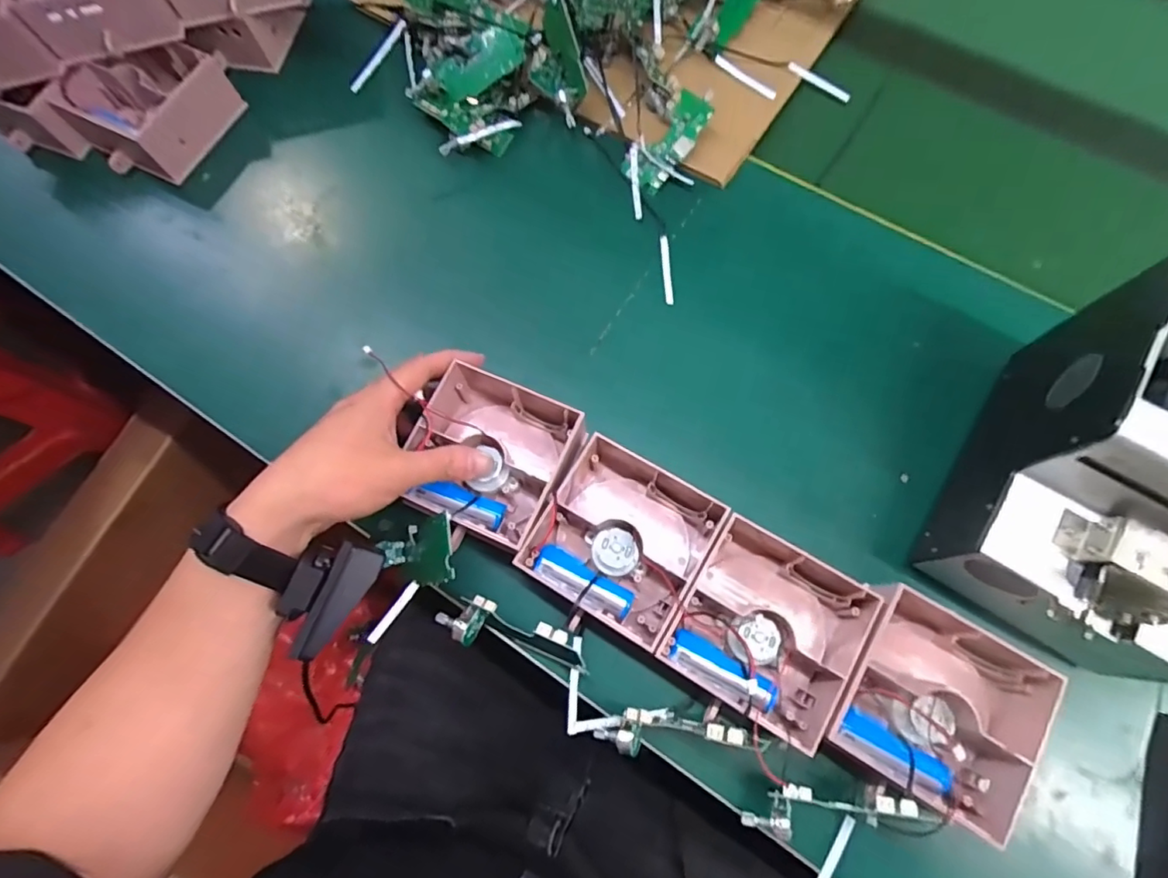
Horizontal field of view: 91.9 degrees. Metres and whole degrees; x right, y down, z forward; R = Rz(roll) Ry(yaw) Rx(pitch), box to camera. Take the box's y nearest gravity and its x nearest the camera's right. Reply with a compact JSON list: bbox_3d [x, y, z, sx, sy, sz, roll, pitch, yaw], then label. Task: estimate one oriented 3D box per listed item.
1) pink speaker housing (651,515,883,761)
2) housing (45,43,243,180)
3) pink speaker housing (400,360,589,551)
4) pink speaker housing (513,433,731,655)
[{"bbox_3d":[0.115,0.116,0.351,0.105,0.039,0.105,31,75,11],"label":"pink speaker housing"},{"bbox_3d":[-0.377,-0.297,0.502,0.097,0.055,0.130,22,74,8],"label":"housing"},{"bbox_3d":[-0.062,0.012,0.393,0.107,0.051,0.109,20,74,8],"label":"pink speaker housing"},{"bbox_3d":[0.025,0.064,0.370,0.102,0.036,0.108,26,75,9],"label":"pink speaker housing"}]

